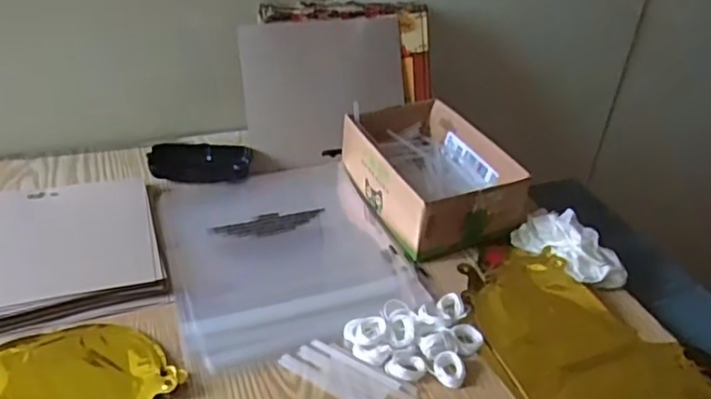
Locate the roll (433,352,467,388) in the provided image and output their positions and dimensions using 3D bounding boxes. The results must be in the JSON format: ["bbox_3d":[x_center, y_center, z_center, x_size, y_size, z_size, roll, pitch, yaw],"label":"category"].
[{"bbox_3d":[0.073,0.132,0.489,0.025,0.011,0.026,2,34,-2],"label":"roll"}]

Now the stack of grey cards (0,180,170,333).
[{"bbox_3d":[-0.284,0.043,0.570,0.198,0.018,0.171,-10,36,-19],"label":"stack of grey cards"}]

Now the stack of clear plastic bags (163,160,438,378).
[{"bbox_3d":[-0.071,0.044,0.607,0.214,0.009,0.247,-12,37,-22],"label":"stack of clear plastic bags"}]

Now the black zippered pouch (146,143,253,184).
[{"bbox_3d":[-0.172,-0.043,0.701,0.107,0.028,0.046,-4,34,-11],"label":"black zippered pouch"}]

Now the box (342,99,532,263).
[{"bbox_3d":[0.076,-0.029,0.668,0.131,0.068,0.195,-12,37,-21],"label":"box"}]

